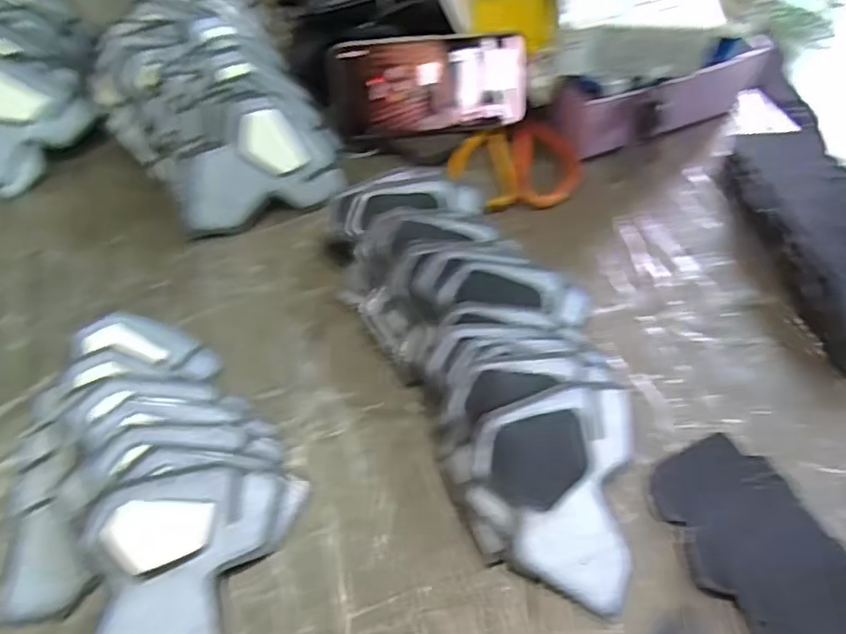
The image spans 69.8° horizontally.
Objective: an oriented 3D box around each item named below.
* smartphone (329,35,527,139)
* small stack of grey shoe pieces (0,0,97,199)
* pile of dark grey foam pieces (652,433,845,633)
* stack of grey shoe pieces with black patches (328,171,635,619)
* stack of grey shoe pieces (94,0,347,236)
[{"bbox_3d":[0.005,-0.196,0.515,0.162,0.077,0.009,-3,28,-1],"label":"smartphone"},{"bbox_3d":[-0.365,-0.210,0.551,0.115,0.092,0.185,-1,56,2],"label":"small stack of grey shoe pieces"},{"bbox_3d":[0.193,0.134,0.339,0.078,0.012,0.136,-24,56,-10],"label":"pile of dark grey foam pieces"},{"bbox_3d":[0.048,0.015,0.401,0.139,0.054,0.315,-24,59,-13],"label":"stack of grey shoe pieces with black patches"},{"bbox_3d":[-0.203,-0.208,0.550,0.169,0.076,0.305,-23,58,-13],"label":"stack of grey shoe pieces"}]

